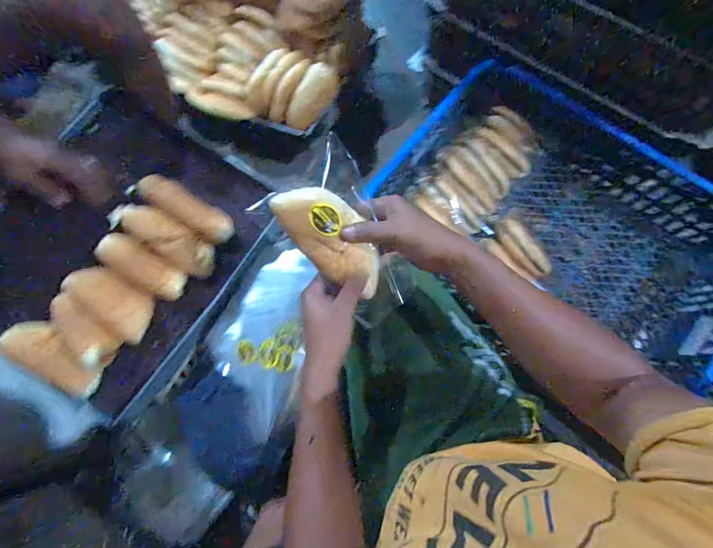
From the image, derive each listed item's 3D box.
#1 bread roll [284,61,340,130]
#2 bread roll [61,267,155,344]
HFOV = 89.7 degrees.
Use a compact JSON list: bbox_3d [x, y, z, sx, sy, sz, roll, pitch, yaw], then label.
[{"bbox_3d":[-0.101,-0.399,0.811,0.064,0.050,0.153,36,92,10],"label":"bread roll"},{"bbox_3d":[-0.383,0.041,0.558,0.126,0.049,0.073,32,78,9],"label":"bread roll"}]

